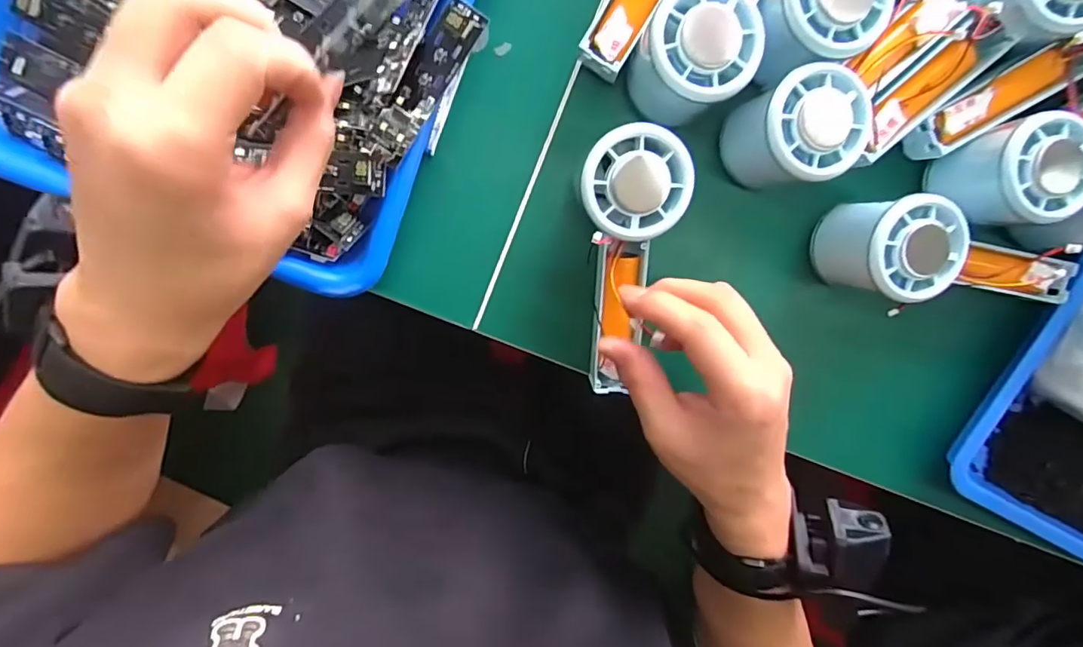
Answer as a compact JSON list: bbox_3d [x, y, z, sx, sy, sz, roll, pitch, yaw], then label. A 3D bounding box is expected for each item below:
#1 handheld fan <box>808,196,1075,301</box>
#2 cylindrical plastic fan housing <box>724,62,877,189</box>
[{"bbox_3d":[0.249,-0.036,0.316,0.157,0.052,0.055,8,98,-18],"label":"handheld fan"},{"bbox_3d":[0.139,-0.106,0.293,0.054,0.057,0.054,-1,98,-4],"label":"cylindrical plastic fan housing"}]

